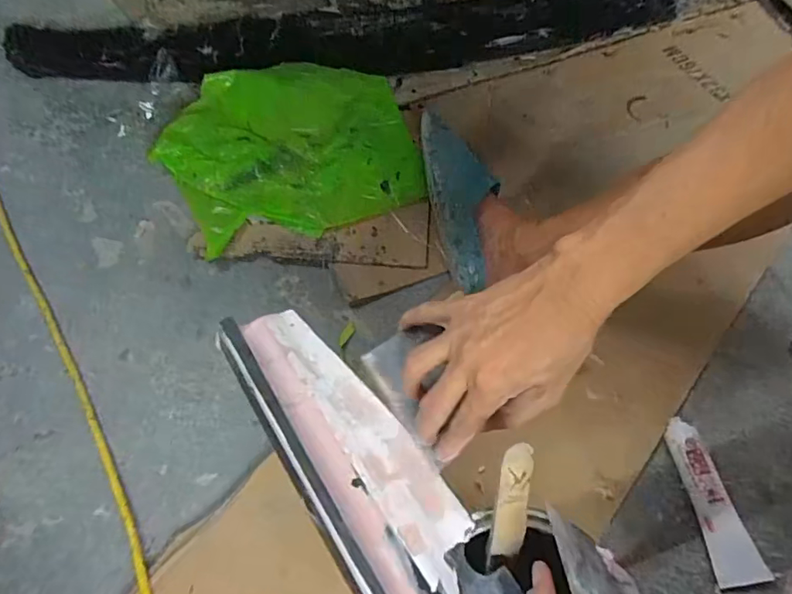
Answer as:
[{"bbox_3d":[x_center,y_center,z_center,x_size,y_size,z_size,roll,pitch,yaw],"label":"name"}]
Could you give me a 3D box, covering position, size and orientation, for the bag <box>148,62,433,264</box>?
[{"bbox_3d":[-0.152,-0.223,0.777,0.373,0.057,0.297,-20,64,-11],"label":"bag"}]

